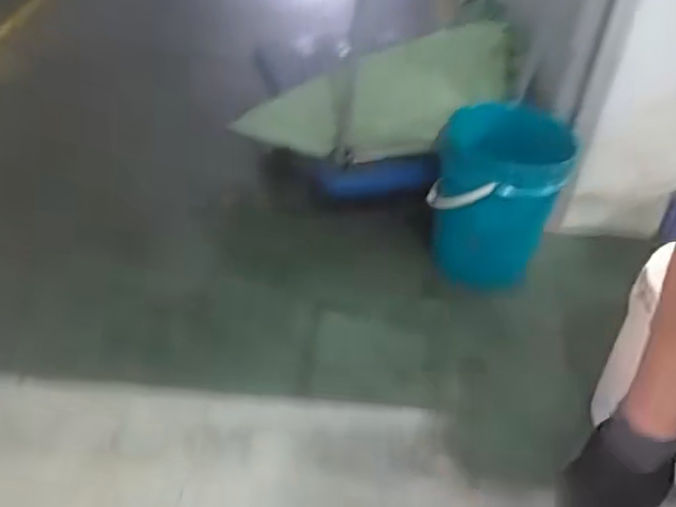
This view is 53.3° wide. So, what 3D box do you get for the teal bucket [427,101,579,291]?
[{"bbox_3d":[0.385,-0.142,1.639,0.311,0.346,0.347,13,47,5],"label":"teal bucket"}]

